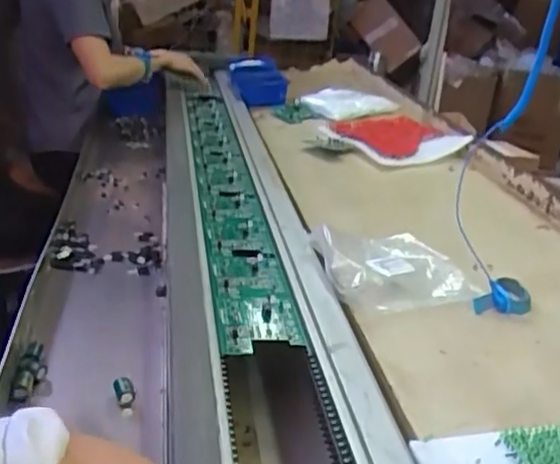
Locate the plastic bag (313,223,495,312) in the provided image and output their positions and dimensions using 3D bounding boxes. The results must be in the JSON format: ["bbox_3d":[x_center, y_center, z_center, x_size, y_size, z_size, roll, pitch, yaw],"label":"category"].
[{"bbox_3d":[0.142,0.038,0.873,0.185,0.044,0.196,0,24,-14],"label":"plastic bag"}]

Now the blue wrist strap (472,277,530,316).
[{"bbox_3d":[0.272,0.079,0.803,0.063,0.027,0.063,11,24,10],"label":"blue wrist strap"}]

